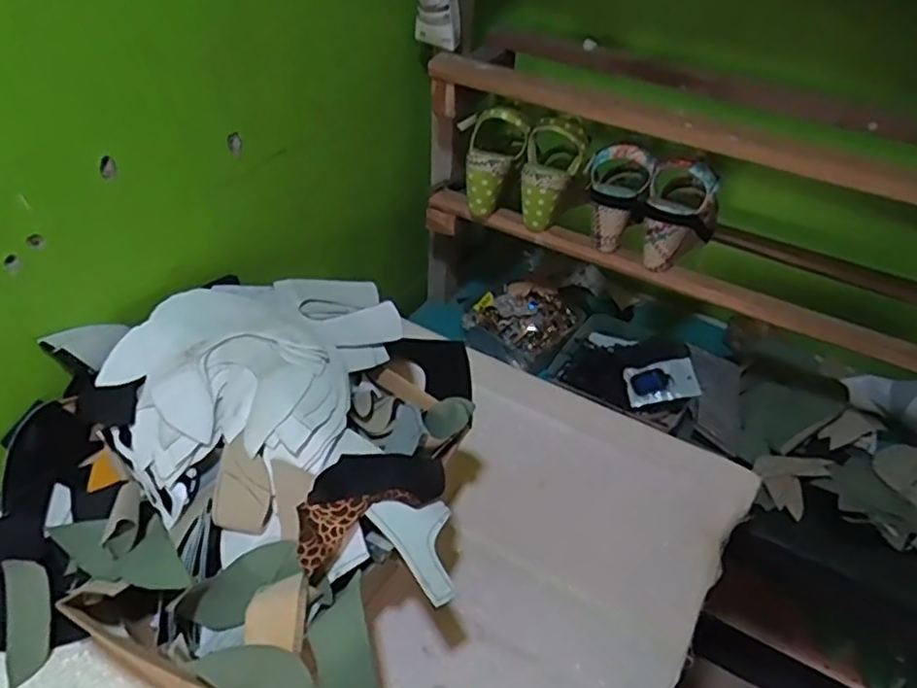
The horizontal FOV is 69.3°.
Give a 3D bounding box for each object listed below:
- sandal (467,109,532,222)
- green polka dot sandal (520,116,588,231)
[{"bbox_3d":[0.050,-0.249,0.914,0.077,0.139,0.081,10,40,5],"label":"sandal"},{"bbox_3d":[0.127,-0.230,0.895,0.080,0.131,0.088,10,41,6],"label":"green polka dot sandal"}]

